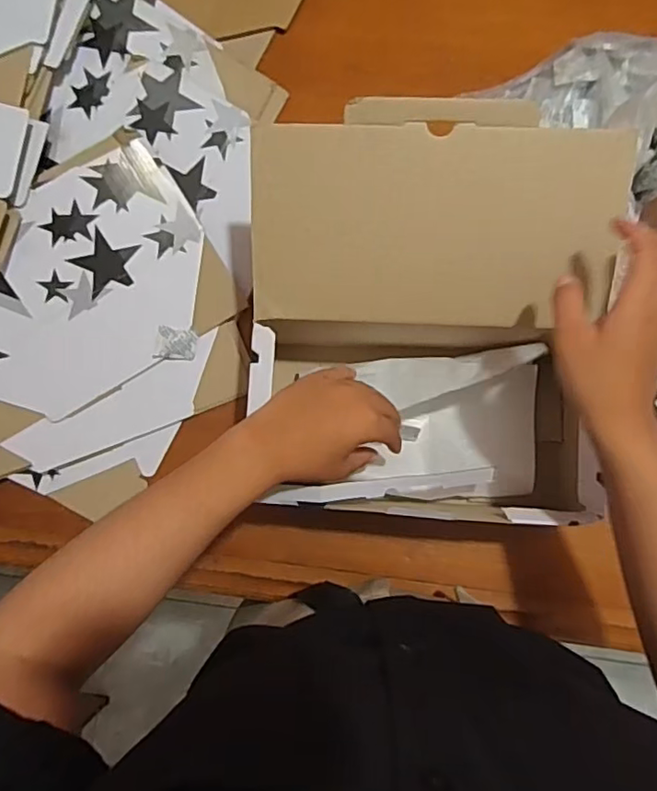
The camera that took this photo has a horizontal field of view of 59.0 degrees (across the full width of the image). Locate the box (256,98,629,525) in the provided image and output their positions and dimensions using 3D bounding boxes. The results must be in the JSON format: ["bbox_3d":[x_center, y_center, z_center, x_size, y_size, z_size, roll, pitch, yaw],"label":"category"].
[{"bbox_3d":[0.092,-0.048,0.487,0.302,0.178,0.301,3,83,2],"label":"box"}]

